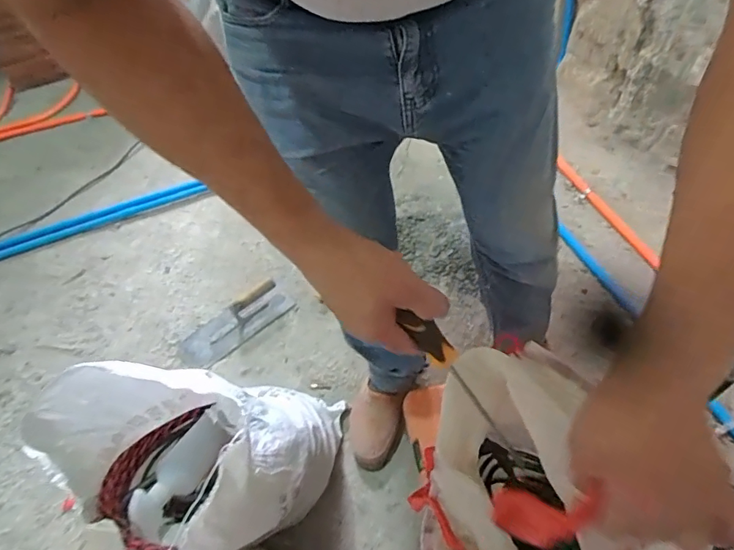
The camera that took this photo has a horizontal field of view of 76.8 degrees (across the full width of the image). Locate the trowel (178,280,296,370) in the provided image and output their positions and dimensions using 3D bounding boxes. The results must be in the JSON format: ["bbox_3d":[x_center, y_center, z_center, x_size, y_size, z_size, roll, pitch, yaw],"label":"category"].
[{"bbox_3d":[-0.321,0.104,1.107,0.281,0.077,0.117,-39,60,-22],"label":"trowel"}]

